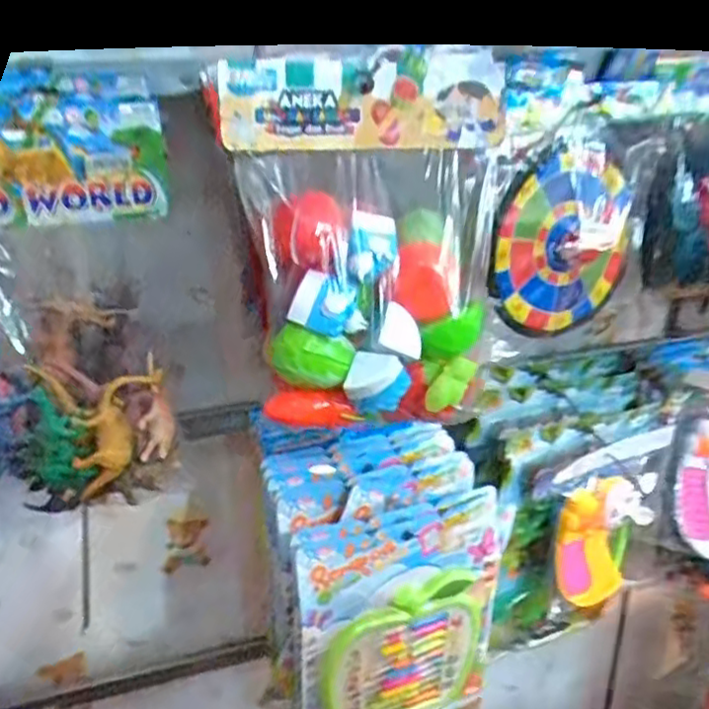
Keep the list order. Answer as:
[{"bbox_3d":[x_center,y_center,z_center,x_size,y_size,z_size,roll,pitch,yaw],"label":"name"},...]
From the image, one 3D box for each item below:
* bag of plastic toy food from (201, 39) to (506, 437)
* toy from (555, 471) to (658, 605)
[{"bbox_3d":[0.012,-0.084,0.521,0.203,0.256,0.086,-4,24,-8],"label":"bag of plastic toy food"},{"bbox_3d":[0.300,0.232,0.860,0.116,0.202,0.045,-7,25,-14],"label":"toy"}]

